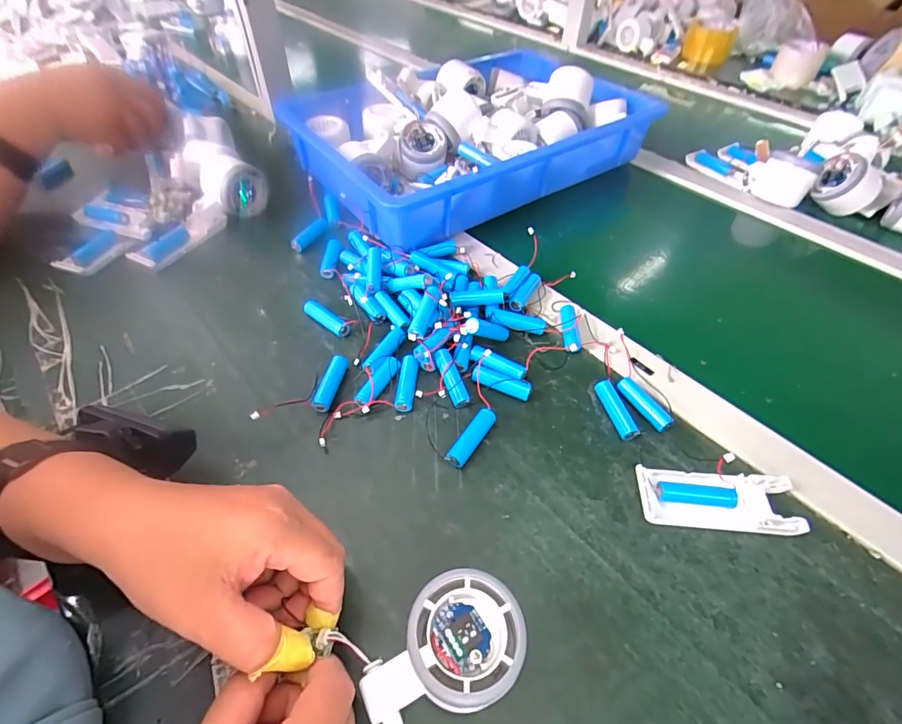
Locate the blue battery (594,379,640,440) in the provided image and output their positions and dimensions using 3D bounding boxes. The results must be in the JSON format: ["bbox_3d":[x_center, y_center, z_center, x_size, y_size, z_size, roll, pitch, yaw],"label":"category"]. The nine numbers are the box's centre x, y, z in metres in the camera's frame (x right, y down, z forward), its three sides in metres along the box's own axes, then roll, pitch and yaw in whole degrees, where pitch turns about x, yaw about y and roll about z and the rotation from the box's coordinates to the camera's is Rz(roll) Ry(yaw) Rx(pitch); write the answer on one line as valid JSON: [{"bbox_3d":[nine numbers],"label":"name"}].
[{"bbox_3d":[0.131,0.038,0.359,0.014,0.015,0.050,-15,52,-13],"label":"blue battery"}]

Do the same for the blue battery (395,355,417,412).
[{"bbox_3d":[-0.037,0.018,0.371,0.015,0.016,0.046,4,50,3],"label":"blue battery"}]

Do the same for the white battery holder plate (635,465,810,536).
[{"bbox_3d":[0.185,0.096,0.313,0.103,0.015,0.039,4,50,3],"label":"white battery holder plate"}]

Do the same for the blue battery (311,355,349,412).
[{"bbox_3d":[-0.100,0.017,0.369,0.013,0.012,0.051,11,51,8],"label":"blue battery"}]

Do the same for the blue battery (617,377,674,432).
[{"bbox_3d":[0.156,0.034,0.362,0.012,0.012,0.049,-24,54,-20],"label":"blue battery"}]

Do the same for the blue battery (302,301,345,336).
[{"bbox_3d":[-0.120,-0.042,0.424,0.047,0.017,0.012,31,56,22],"label":"blue battery"}]

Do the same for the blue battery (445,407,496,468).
[{"bbox_3d":[0.016,0.058,0.342,0.013,0.015,0.052,30,56,22],"label":"blue battery"}]

